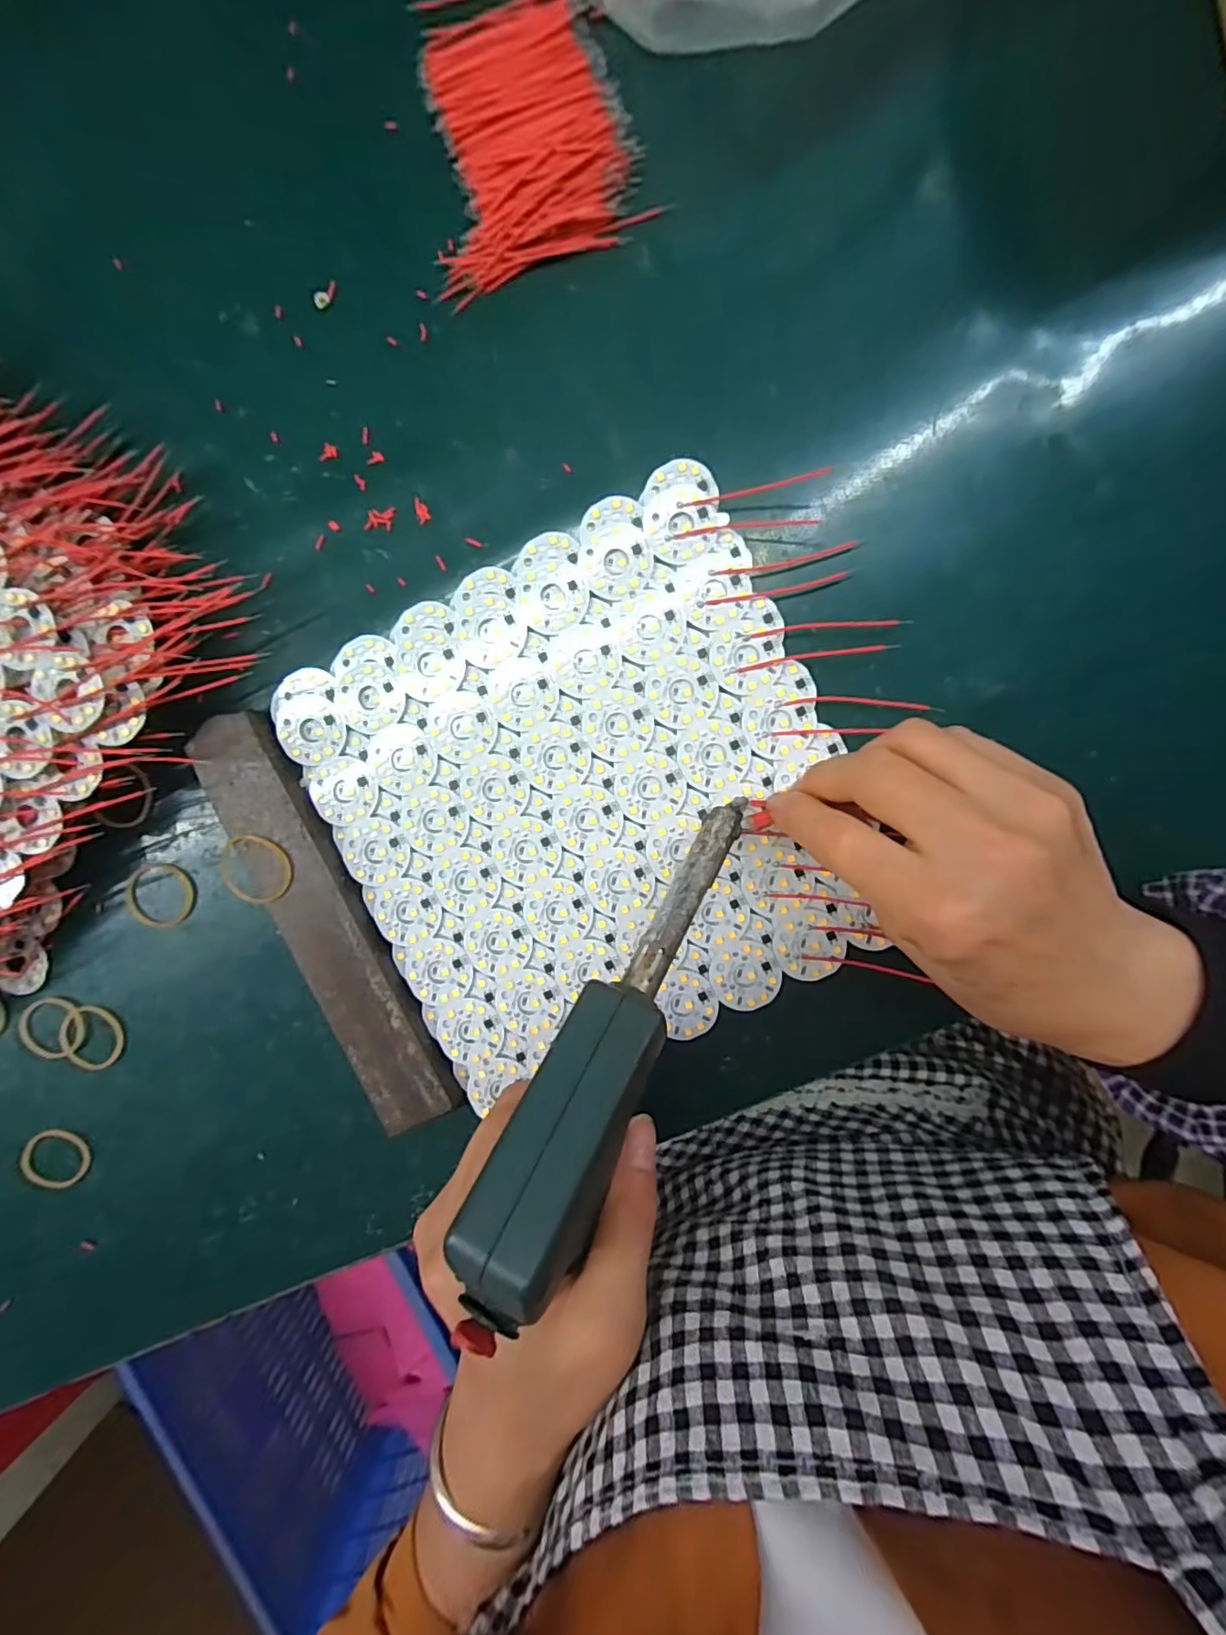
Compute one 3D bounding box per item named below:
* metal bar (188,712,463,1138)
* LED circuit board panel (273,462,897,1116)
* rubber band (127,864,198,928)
[{"bbox_3d":[-0.129,0.047,0.276,0.036,0.015,0.197,-26,93,7],"label":"metal bar"},{"bbox_3d":[-0.013,-0.005,0.270,0.213,0.004,0.217,-26,92,5],"label":"LED circuit board panel"},{"bbox_3d":[-0.215,0.037,0.290,0.032,0.006,0.030,1,96,5],"label":"rubber band"}]

